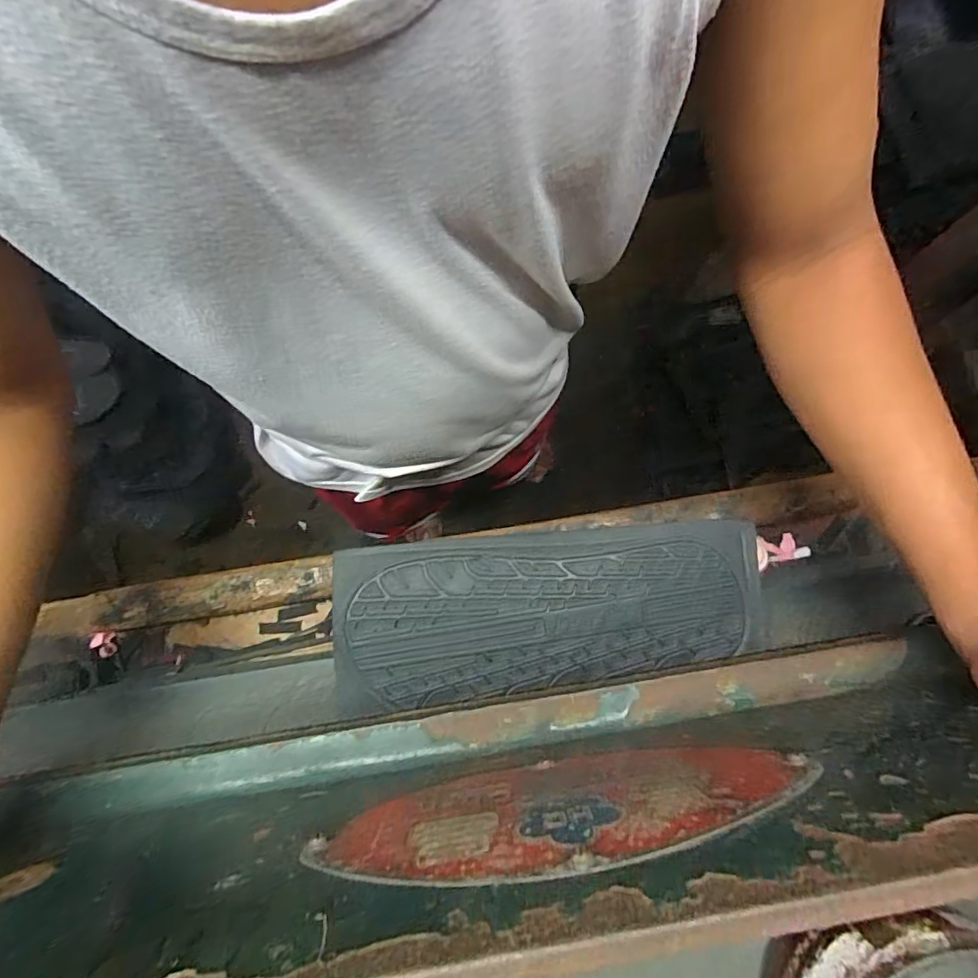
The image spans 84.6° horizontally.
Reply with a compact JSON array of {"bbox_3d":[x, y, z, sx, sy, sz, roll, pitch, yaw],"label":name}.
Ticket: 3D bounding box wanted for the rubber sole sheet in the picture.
[{"bbox_3d":[0.045,0.096,0.421,0.326,0.011,0.121,-6,86,-2],"label":"rubber sole sheet"}]

